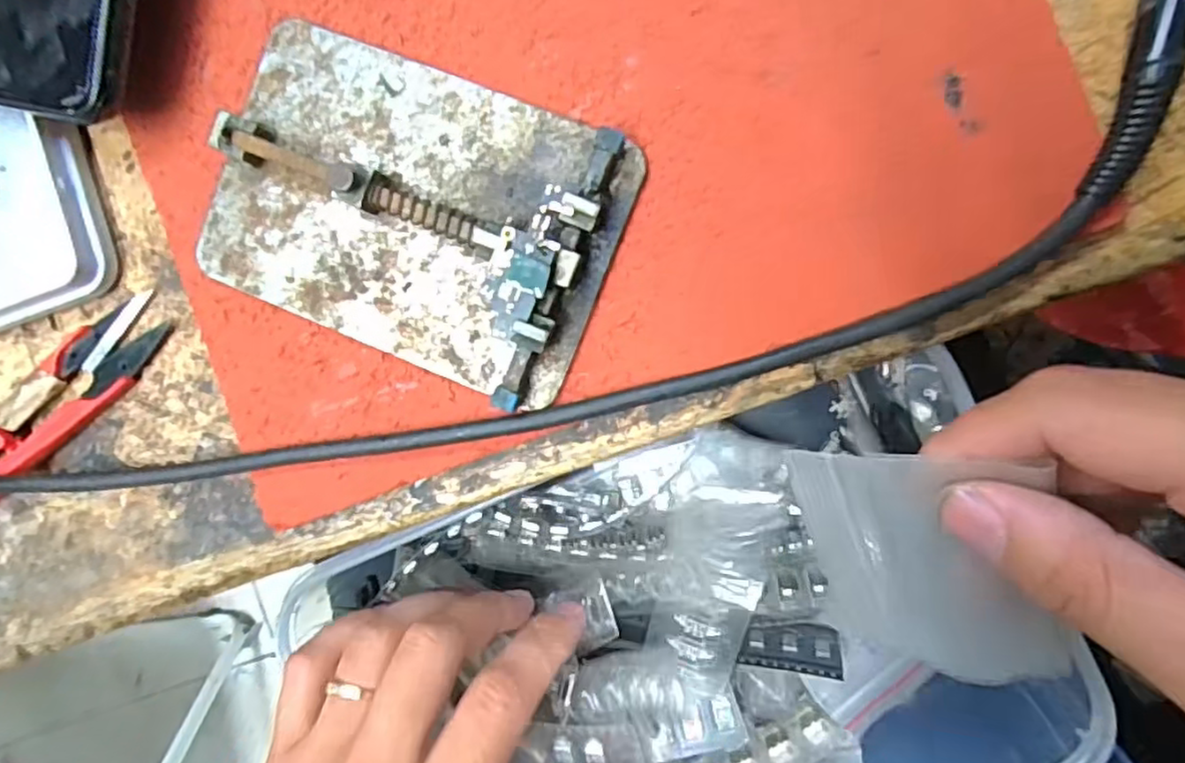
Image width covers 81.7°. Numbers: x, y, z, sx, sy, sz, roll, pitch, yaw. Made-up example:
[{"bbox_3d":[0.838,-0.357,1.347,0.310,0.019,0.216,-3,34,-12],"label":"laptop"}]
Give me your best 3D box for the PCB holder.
[{"bbox_3d":[-0.052,-0.048,0.192,0.115,0.019,0.079,23,95,5],"label":"PCB holder"}]

